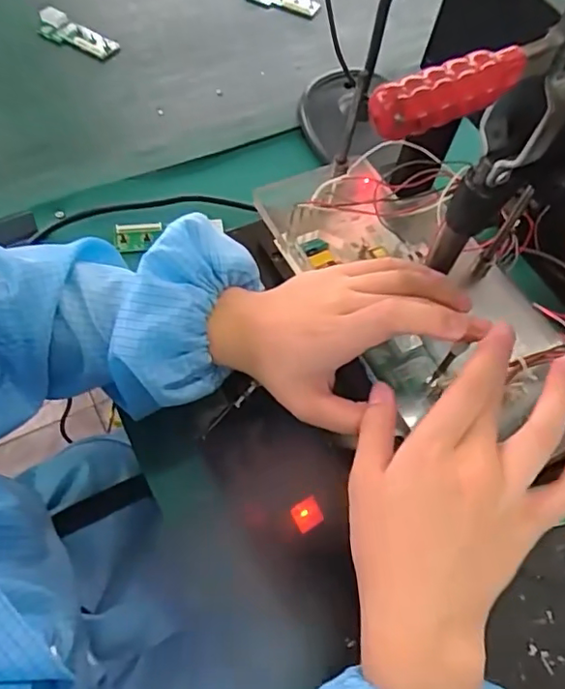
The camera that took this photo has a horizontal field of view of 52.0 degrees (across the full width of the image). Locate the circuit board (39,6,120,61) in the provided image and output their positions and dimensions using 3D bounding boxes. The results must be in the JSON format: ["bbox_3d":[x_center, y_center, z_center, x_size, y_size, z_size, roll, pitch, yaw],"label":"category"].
[{"bbox_3d":[-0.249,-0.373,0.694,0.124,0.017,0.040,30,63,12],"label":"circuit board"}]

